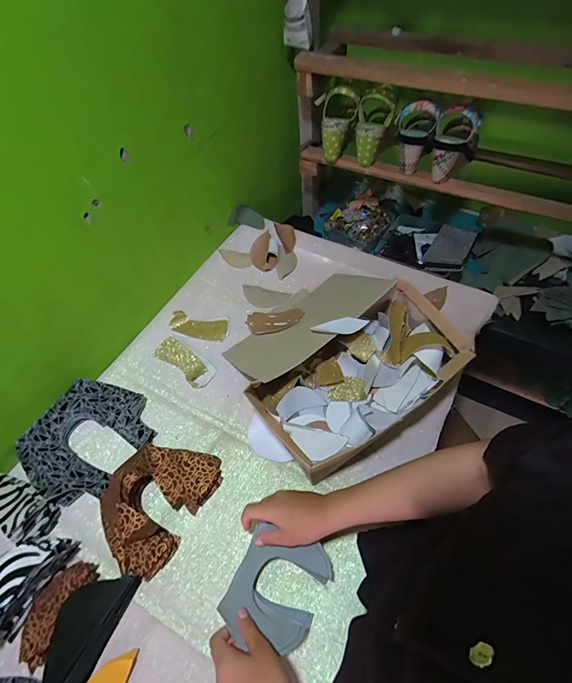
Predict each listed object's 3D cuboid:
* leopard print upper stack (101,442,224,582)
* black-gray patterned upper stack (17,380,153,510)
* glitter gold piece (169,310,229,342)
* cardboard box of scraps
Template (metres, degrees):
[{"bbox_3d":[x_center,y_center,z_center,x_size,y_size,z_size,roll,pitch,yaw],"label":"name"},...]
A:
[{"bbox_3d":[-0.200,0.238,0.544,0.135,0.043,0.179,25,61,19],"label":"leopard print upper stack"},{"bbox_3d":[-0.335,0.163,0.606,0.180,0.037,0.193,28,62,21],"label":"black-gray patterned upper stack"},{"bbox_3d":[-0.181,-0.034,0.733,0.120,0.018,0.059,3,56,6],"label":"glitter gold piece"},{"bbox_3d":[0.117,0.058,0.599,0.338,0.111,0.188,-28,58,-15],"label":"cardboard box of scraps"}]

